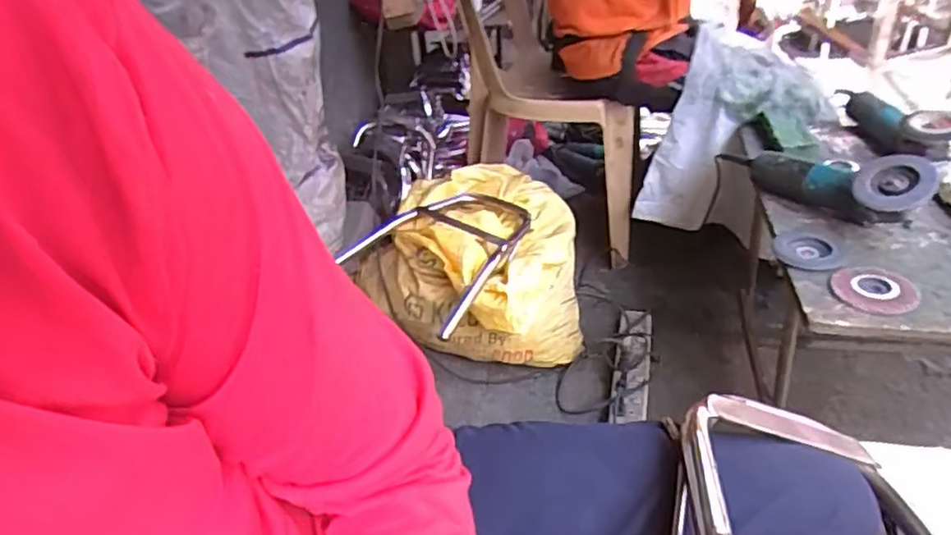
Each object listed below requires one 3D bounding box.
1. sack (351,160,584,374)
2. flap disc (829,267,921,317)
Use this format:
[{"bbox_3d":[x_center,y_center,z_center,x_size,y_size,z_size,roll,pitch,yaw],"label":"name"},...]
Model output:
[{"bbox_3d":[0.029,-0.002,1.297,0.369,0.281,0.480,-2,35,5],"label":"sack"},{"bbox_3d":[0.496,0.028,0.763,0.084,0.011,0.094,-28,41,-28],"label":"flap disc"}]

